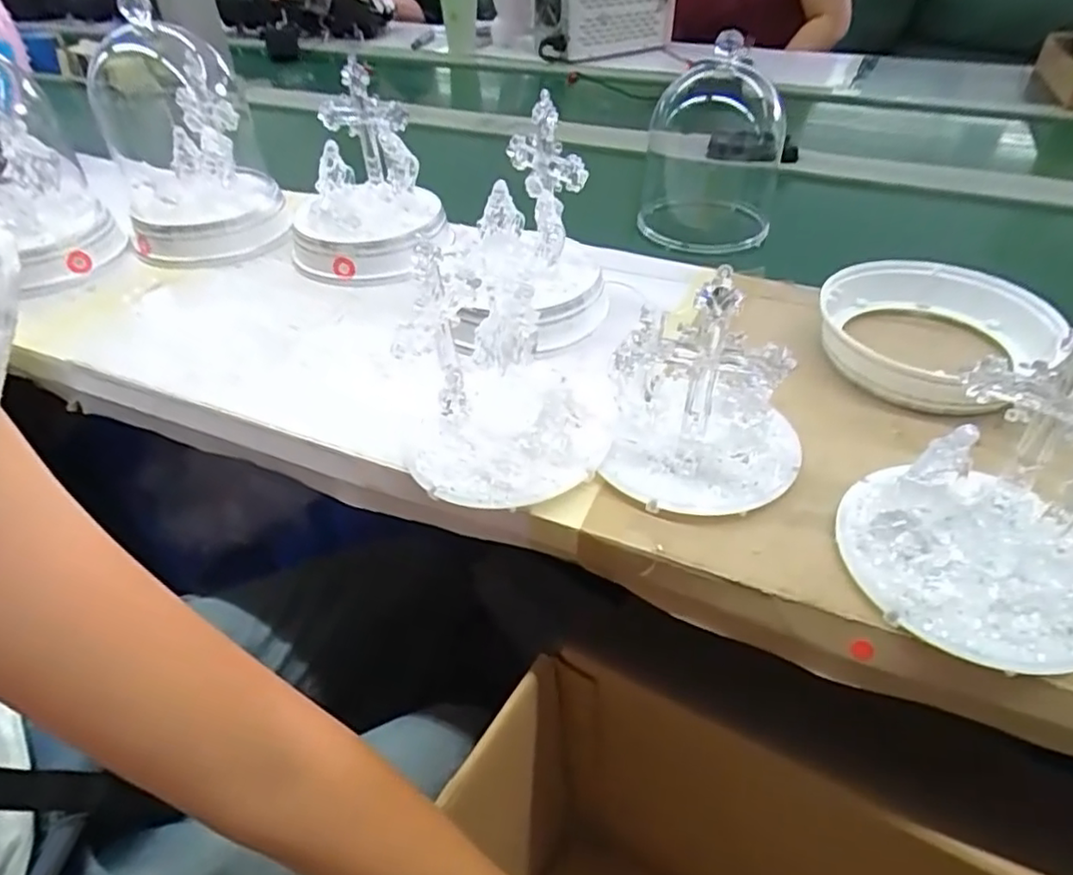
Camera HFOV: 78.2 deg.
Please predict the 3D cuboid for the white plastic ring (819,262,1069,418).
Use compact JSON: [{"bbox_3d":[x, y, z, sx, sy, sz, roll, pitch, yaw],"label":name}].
[{"bbox_3d":[0.286,-0.082,0.480,0.164,0.033,0.147,-27,48,-27],"label":"white plastic ring"}]

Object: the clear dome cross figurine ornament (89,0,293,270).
[{"bbox_3d":[-0.329,-0.275,0.614,0.144,0.184,0.135,-17,44,-17],"label":"clear dome cross figurine ornament"}]

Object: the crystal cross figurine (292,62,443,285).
[{"bbox_3d":[-0.161,-0.228,0.596,0.144,0.128,0.137,-7,42,-7],"label":"crystal cross figurine"}]

